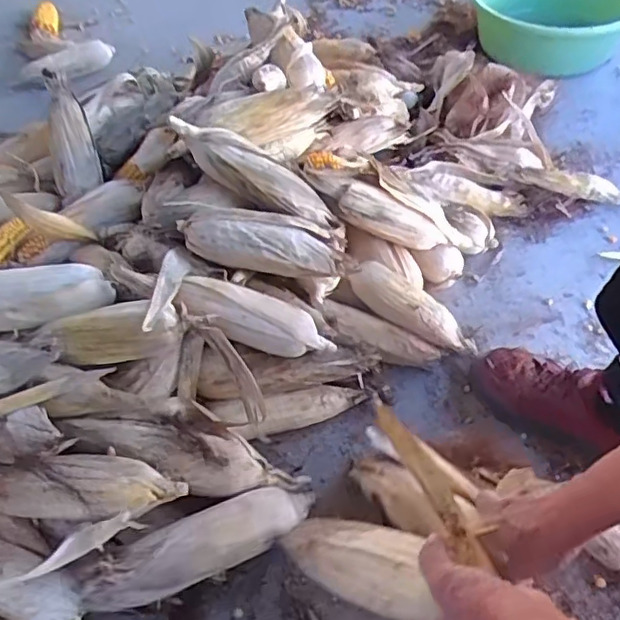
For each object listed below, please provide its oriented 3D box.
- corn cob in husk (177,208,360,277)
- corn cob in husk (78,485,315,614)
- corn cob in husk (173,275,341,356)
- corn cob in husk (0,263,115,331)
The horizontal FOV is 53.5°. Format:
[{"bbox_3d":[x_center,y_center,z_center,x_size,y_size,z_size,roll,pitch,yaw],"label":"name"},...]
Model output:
[{"bbox_3d":[-0.049,-0.084,0.743,0.212,0.059,0.074,8,50,-6],"label":"corn cob in husk"},{"bbox_3d":[-0.101,0.230,0.614,0.243,0.043,0.060,-15,49,-28],"label":"corn cob in husk"},{"bbox_3d":[-0.060,0.010,0.700,0.187,0.048,0.072,21,47,-19],"label":"corn cob in husk"},{"bbox_3d":[-0.312,-0.014,0.683,0.185,0.048,0.070,-11,50,-6],"label":"corn cob in husk"}]

